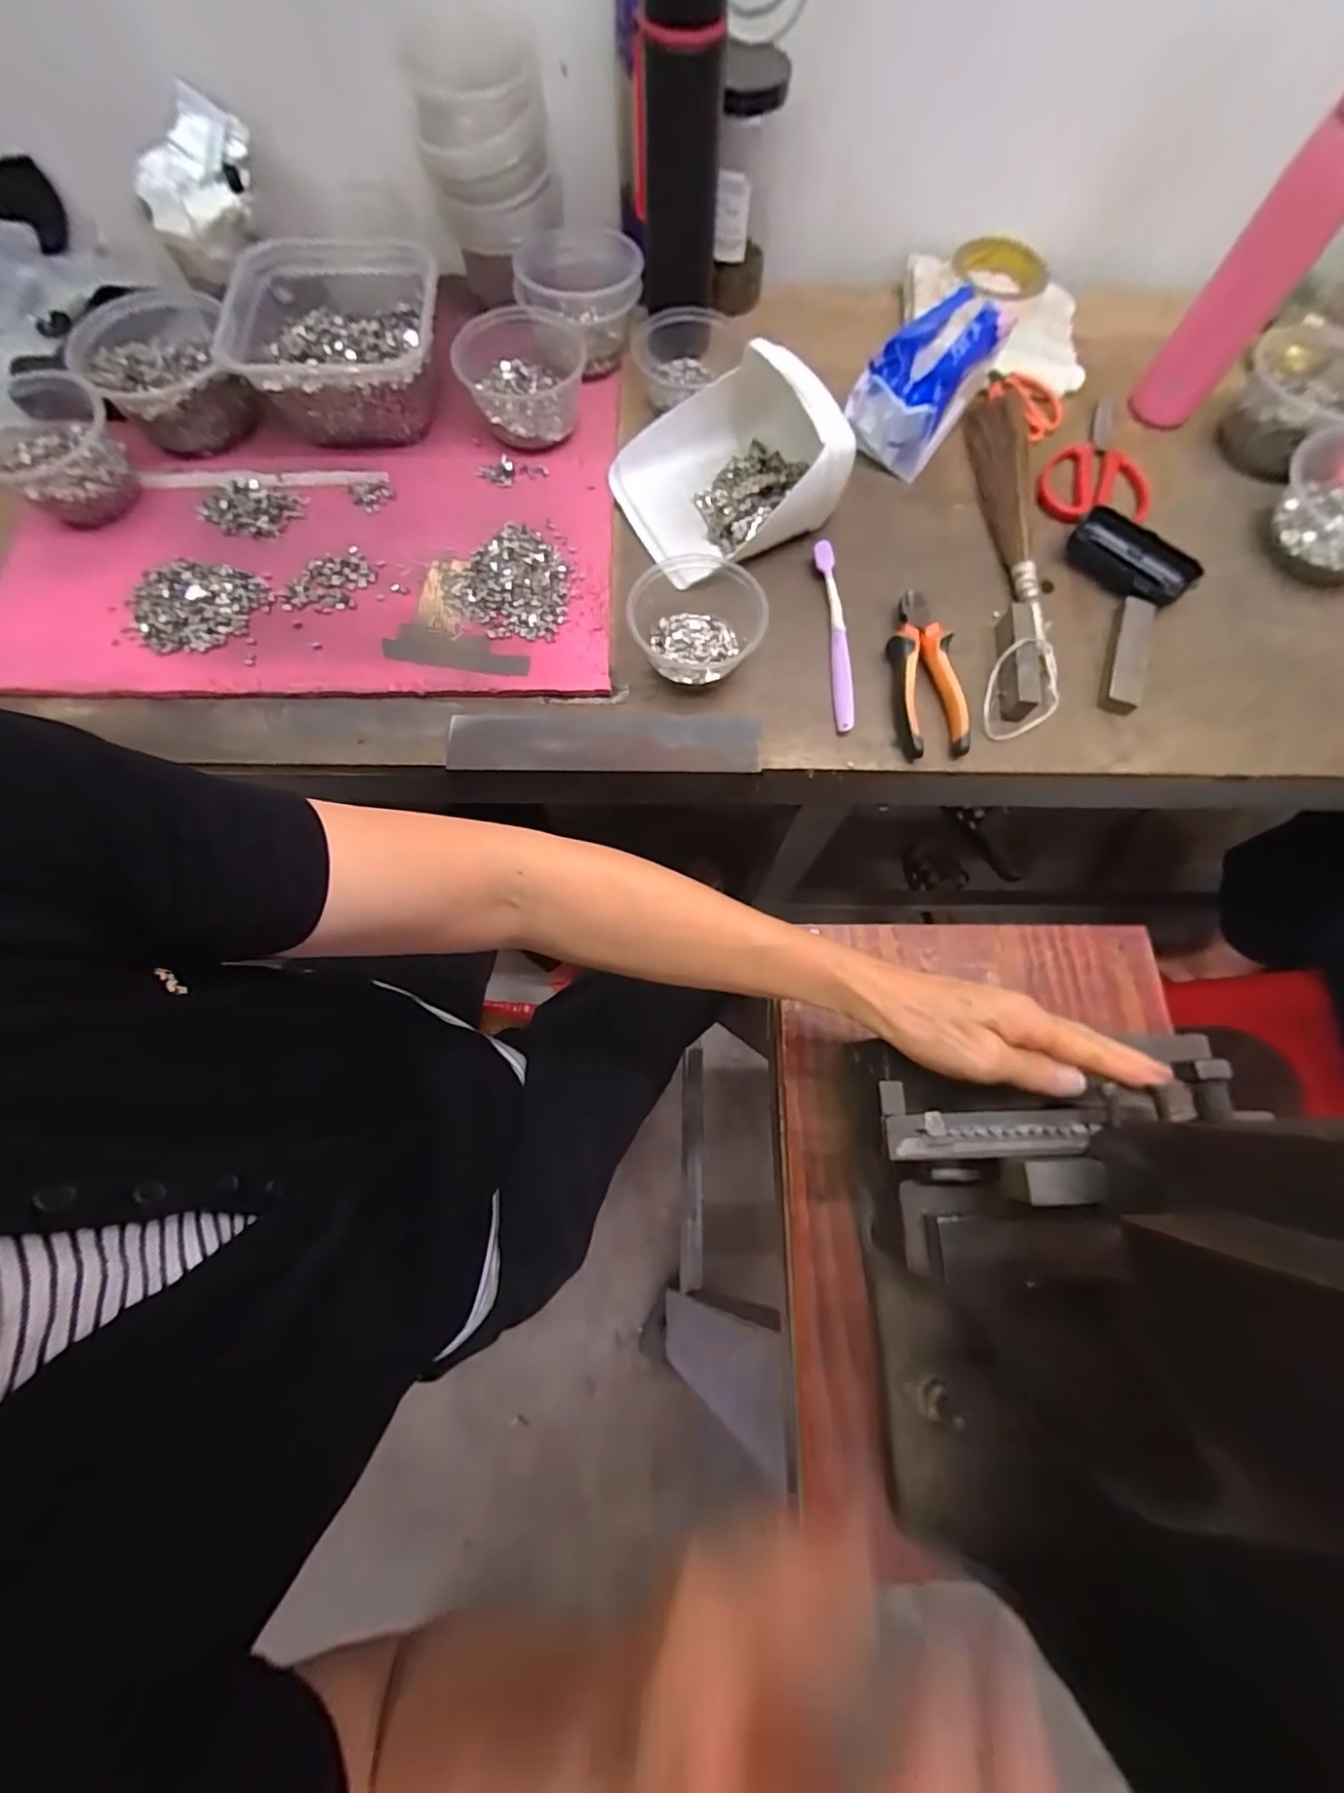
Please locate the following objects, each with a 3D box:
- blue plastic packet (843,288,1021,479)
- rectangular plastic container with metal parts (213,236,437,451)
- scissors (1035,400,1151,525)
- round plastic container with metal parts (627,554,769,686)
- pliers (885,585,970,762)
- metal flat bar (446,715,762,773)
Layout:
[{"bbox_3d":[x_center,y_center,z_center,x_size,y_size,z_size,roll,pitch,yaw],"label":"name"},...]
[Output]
[{"bbox_3d":[0.233,-0.487,0.535,0.091,0.087,0.149,34,74,10],"label":"blue plastic packet"},{"bbox_3d":[-0.307,-0.502,0.524,0.194,0.079,0.165,-6,71,-3],"label":"rectangular plastic container with metal parts"},{"bbox_3d":[0.424,-0.419,0.555,0.101,0.011,0.184,31,73,9],"label":"scissors"},{"bbox_3d":[0.025,-0.230,0.476,0.104,0.047,0.116,21,72,6],"label":"round plastic container with metal parts"},{"bbox_3d":[0.210,-0.188,0.479,0.052,0.025,0.149,-3,71,-2],"label":"pliers"},{"bbox_3d":[-0.054,-0.125,0.461,0.245,0.008,0.051,0,71,-1],"label":"metal flat bar"}]

